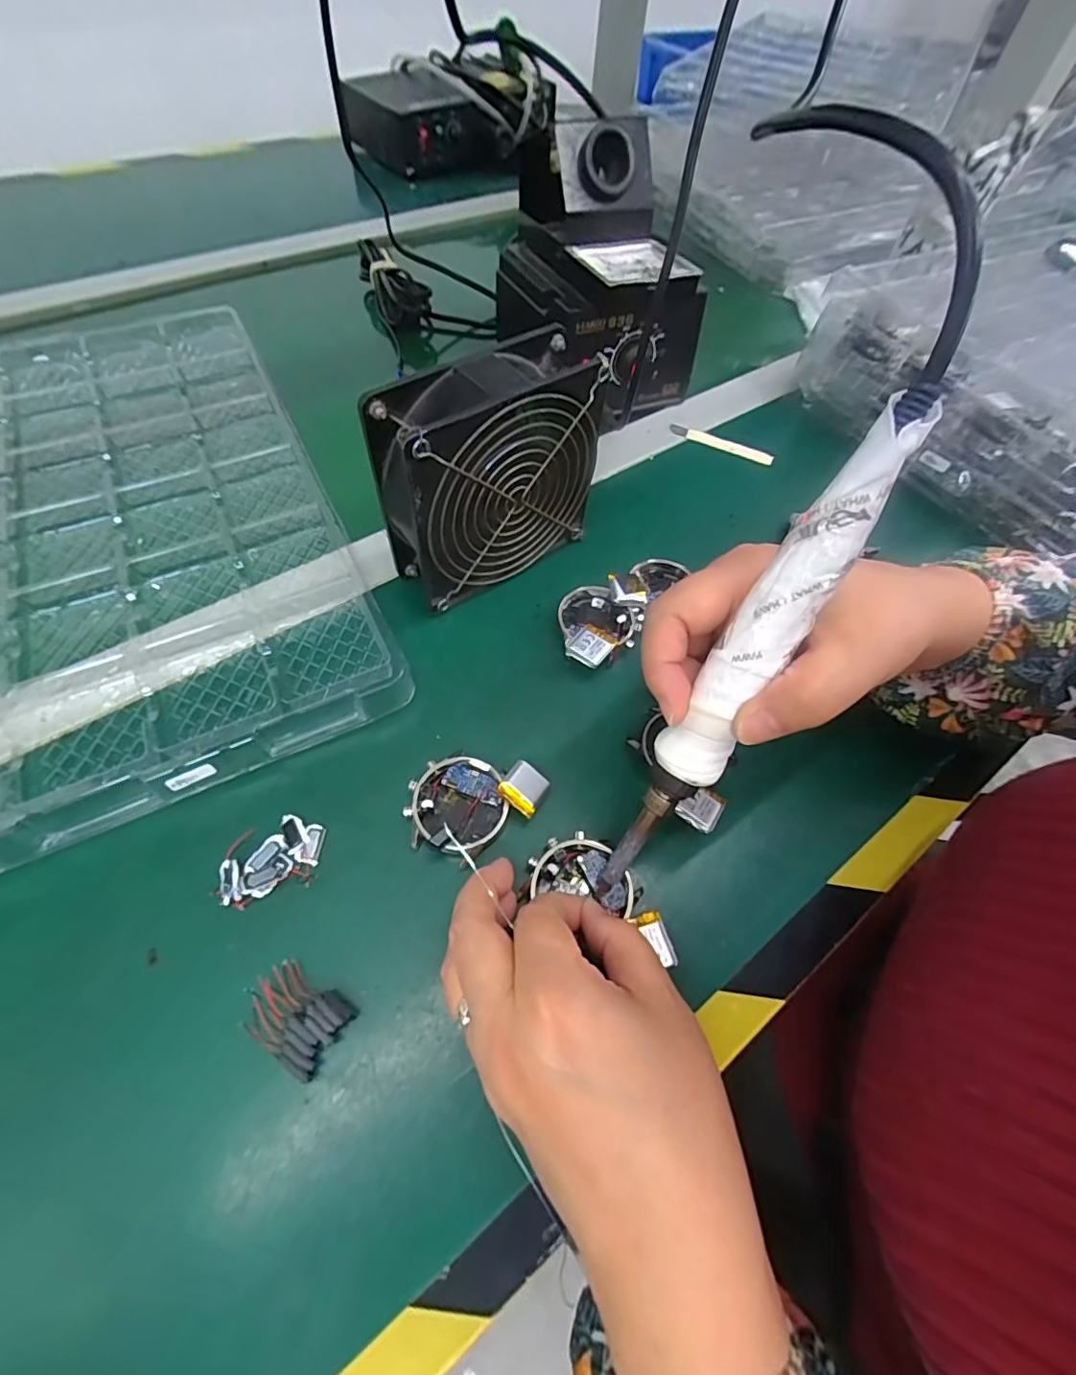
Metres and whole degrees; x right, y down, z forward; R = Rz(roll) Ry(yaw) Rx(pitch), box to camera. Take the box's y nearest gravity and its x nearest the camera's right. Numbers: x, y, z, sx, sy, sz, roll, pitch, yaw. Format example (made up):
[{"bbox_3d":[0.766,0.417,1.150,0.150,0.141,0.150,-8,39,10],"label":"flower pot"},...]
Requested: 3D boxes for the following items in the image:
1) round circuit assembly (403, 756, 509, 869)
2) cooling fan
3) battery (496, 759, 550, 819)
[{"bbox_3d":[-0.039,0.058,0.260,0.045,0.011,0.046,2,60,-3],"label":"round circuit assembly"},{"bbox_3d":[-0.024,-0.113,0.298,0.120,0.124,0.041,-34,68,-21],"label":"cooling fan"},{"bbox_3d":[-0.006,0.049,0.262,0.021,0.004,0.023,39,49,2],"label":"battery"}]

